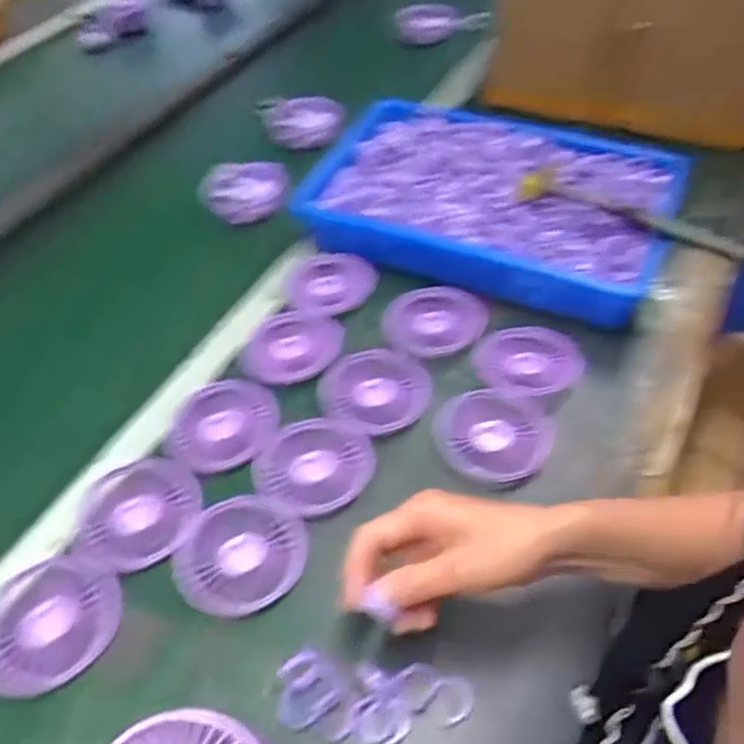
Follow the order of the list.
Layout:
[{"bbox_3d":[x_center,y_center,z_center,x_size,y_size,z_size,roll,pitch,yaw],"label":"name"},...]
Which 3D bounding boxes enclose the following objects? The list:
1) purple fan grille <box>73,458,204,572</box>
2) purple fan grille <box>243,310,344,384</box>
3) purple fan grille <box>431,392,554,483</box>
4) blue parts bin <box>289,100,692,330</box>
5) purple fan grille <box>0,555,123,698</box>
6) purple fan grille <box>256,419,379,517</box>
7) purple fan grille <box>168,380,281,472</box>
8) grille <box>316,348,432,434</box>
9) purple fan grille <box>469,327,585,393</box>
[{"bbox_3d":[-0.184,0.110,0.526,0.095,0.008,0.087,-9,49,-5],"label":"purple fan grille"},{"bbox_3d":[-0.073,-0.029,0.631,0.085,0.018,0.087,-2,49,2],"label":"purple fan grille"},{"bbox_3d":[0.104,0.053,0.570,0.097,0.008,0.086,-1,49,3],"label":"purple fan grille"},{"bbox_3d":[0.125,-0.209,0.750,0.391,0.052,0.276,17,52,17],"label":"blue parts bin"},{"bbox_3d":[-0.231,0.175,0.474,0.096,0.012,0.089,-2,49,2],"label":"purple fan grille"},{"bbox_3d":[-0.047,0.077,0.554,0.092,0.006,0.090,-2,49,2],"label":"purple fan grille"},{"bbox_3d":[-0.128,0.044,0.578,0.095,0.010,0.080,-23,51,-16],"label":"purple fan grille"},{"bbox_3d":[0.003,0.014,0.601,0.098,0.008,0.086,-18,50,-12],"label":"grille"},{"bbox_3d":[0.147,-0.010,0.625,0.101,0.013,0.084,1,49,4],"label":"purple fan grille"}]

